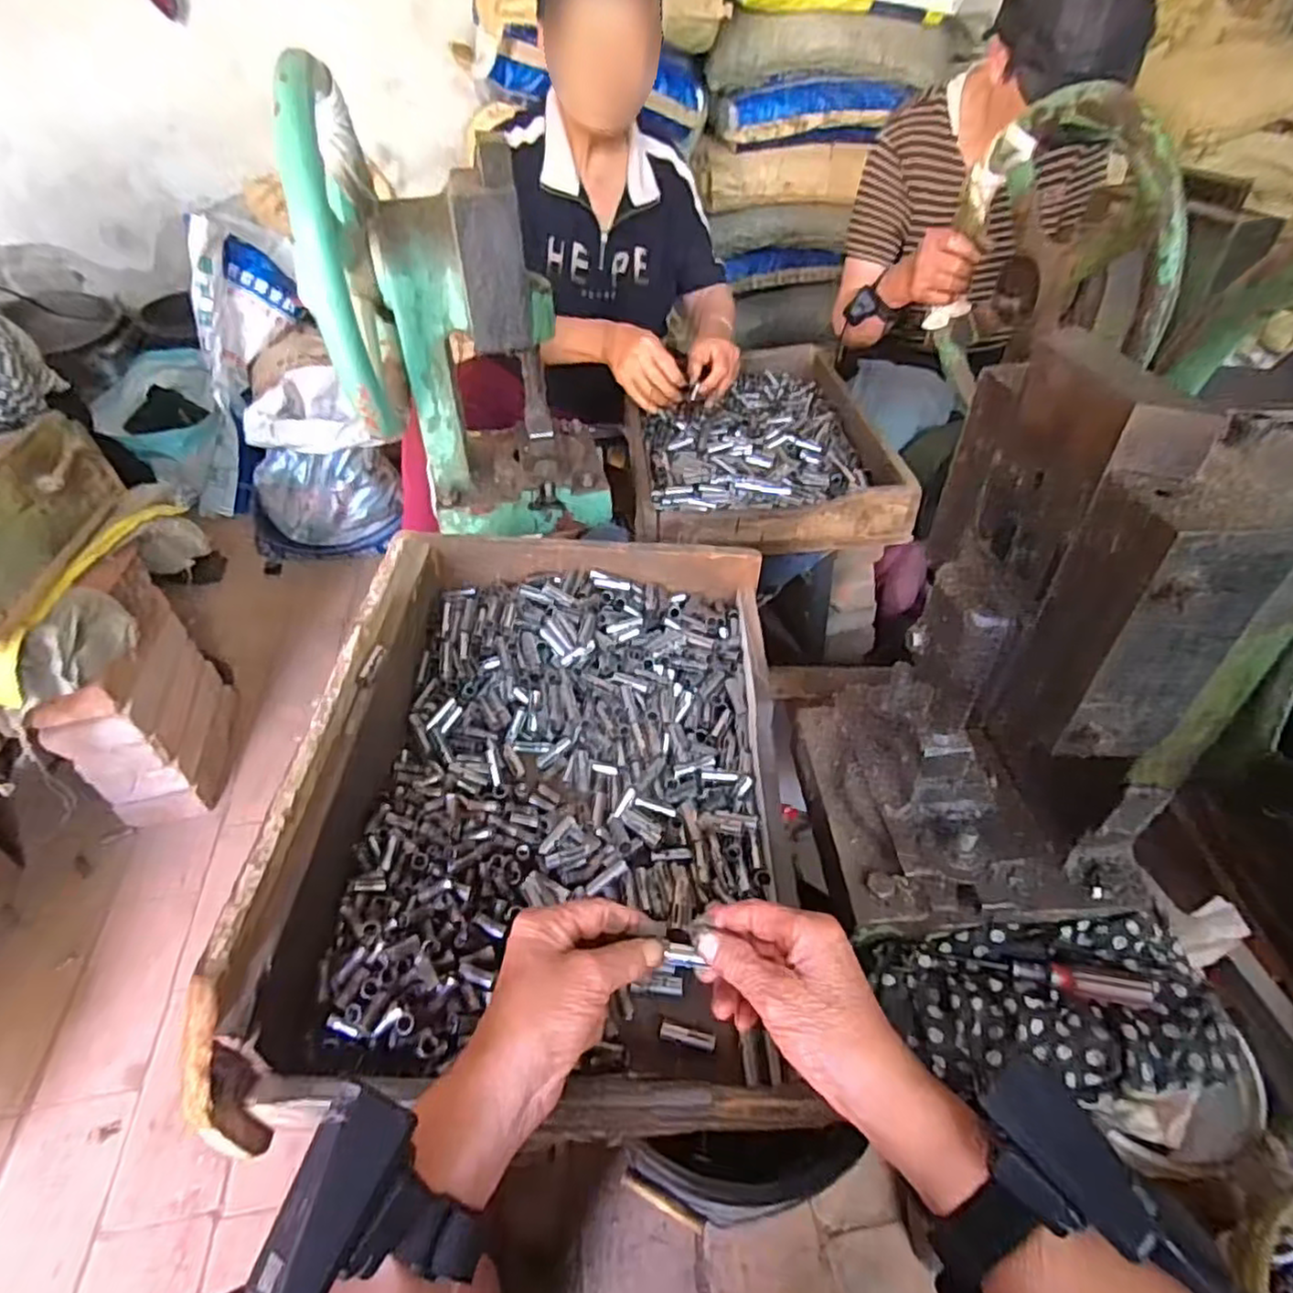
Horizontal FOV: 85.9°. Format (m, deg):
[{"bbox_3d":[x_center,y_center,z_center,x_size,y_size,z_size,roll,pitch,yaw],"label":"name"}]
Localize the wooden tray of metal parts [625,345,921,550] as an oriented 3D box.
[{"bbox_3d":[0.138,-0.294,0.968,0.313,0.070,0.457,-3,43,-2],"label":"wooden tray of metal parts"}]

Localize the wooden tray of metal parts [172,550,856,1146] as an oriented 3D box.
[{"bbox_3d":[-0.065,0.086,0.561,0.339,0.136,0.478,-1,43,1],"label":"wooden tray of metal parts"}]

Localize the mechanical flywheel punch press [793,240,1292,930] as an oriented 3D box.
[{"bbox_3d":[0.270,-0.006,0.421,0.249,0.403,0.300,-5,43,-4],"label":"mechanical flywheel punch press"}]

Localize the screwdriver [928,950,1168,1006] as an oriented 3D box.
[{"bbox_3d":[0.276,0.228,0.481,0.133,0.021,0.019,8,44,9],"label":"screwdriver"}]

